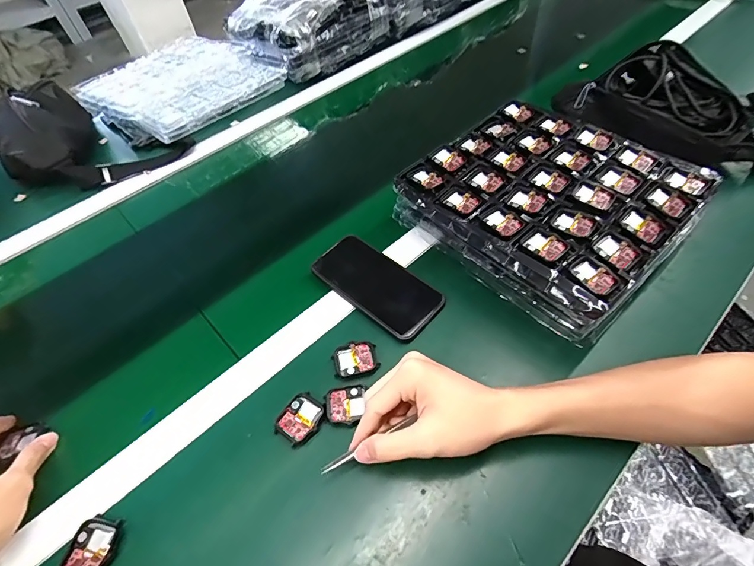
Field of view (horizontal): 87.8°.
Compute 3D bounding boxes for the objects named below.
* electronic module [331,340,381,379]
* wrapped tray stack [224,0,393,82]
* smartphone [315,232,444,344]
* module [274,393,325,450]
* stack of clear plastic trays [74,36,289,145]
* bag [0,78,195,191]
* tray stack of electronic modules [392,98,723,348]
[{"bbox_3d":[-0.023,0.080,0.416,0.047,0.004,0.038,-14,54,-5],"label":"electronic module"},{"bbox_3d":[-0.170,-0.596,0.886,0.281,0.105,0.304,36,63,29],"label":"wrapped tray stack"},{"bbox_3d":[-0.001,-0.001,0.470,0.158,0.009,0.077,37,64,27],"label":"smartphone"},{"bbox_3d":[-0.075,0.132,0.383,0.037,0.005,0.046,28,61,23],"label":"module"},{"bbox_3d":[-0.396,-0.408,0.799,0.349,0.050,0.305,31,61,27],"label":"stack of clear plastic trays"},{"bbox_3d":[-0.525,-0.257,0.684,0.326,0.094,0.197,17,55,18],"label":"bag"},{"bbox_3d":[0.199,-0.101,0.483,0.265,0.070,0.285,-39,60,-21],"label":"tray stack of electronic modules"}]

